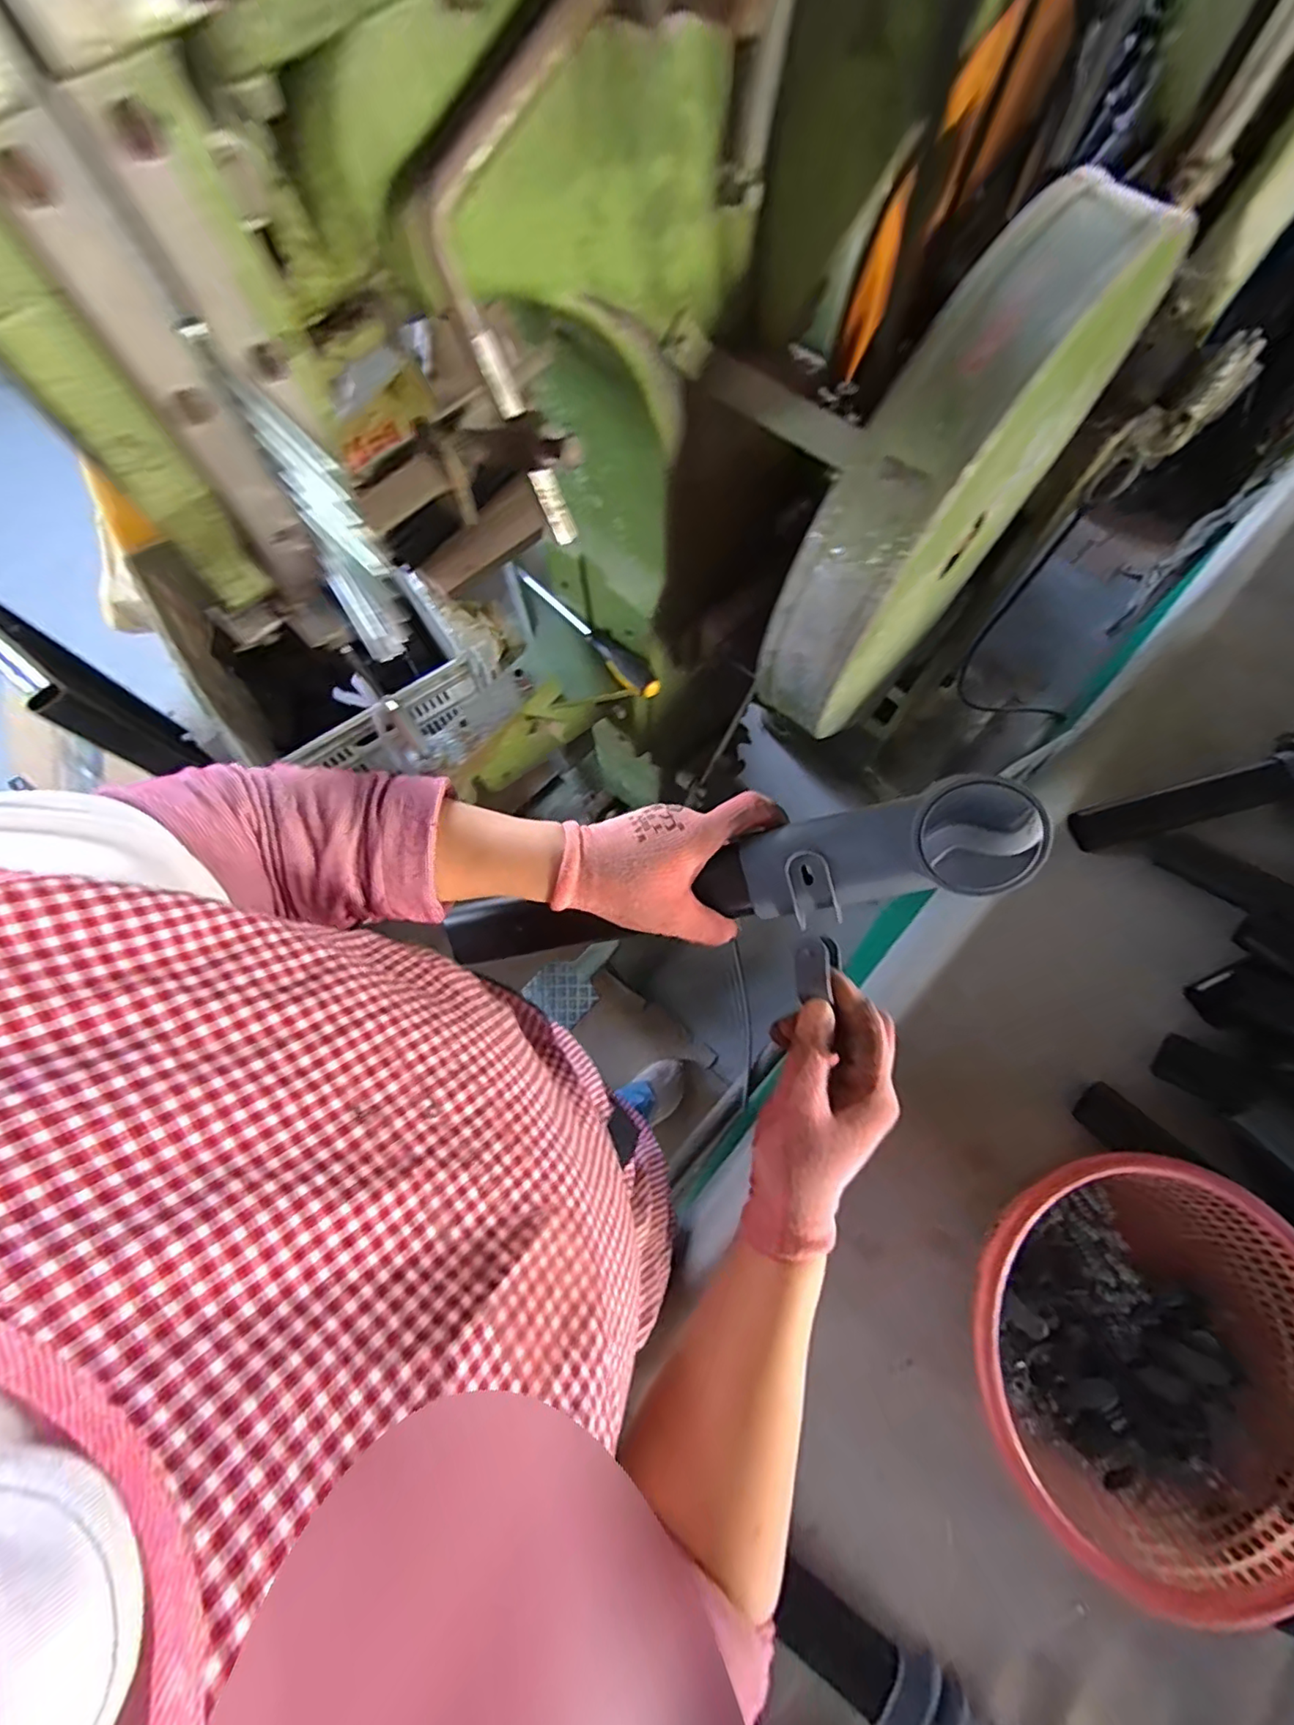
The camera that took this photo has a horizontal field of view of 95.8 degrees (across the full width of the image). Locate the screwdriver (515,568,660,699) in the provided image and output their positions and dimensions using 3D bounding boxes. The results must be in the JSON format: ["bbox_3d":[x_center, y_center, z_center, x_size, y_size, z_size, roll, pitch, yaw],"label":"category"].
[{"bbox_3d":[-0.076,-0.278,0.689,0.031,0.038,0.251,-41,77,-11],"label":"screwdriver"}]

